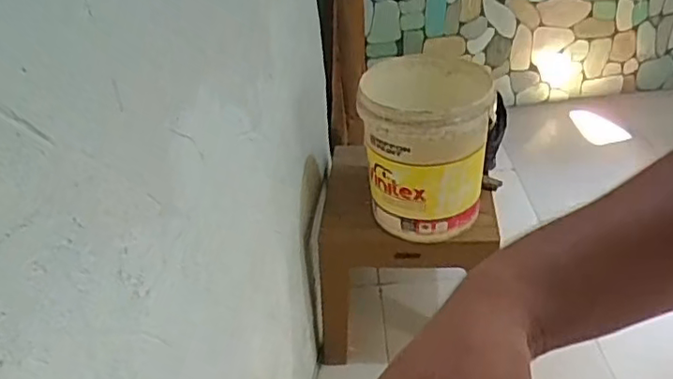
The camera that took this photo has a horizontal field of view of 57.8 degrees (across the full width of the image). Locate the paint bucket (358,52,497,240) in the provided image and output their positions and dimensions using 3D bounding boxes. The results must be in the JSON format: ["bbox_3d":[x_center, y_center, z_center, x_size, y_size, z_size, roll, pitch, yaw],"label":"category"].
[{"bbox_3d":[0.212,-0.110,1.440,0.267,0.350,0.289,-4,38,3],"label":"paint bucket"}]

